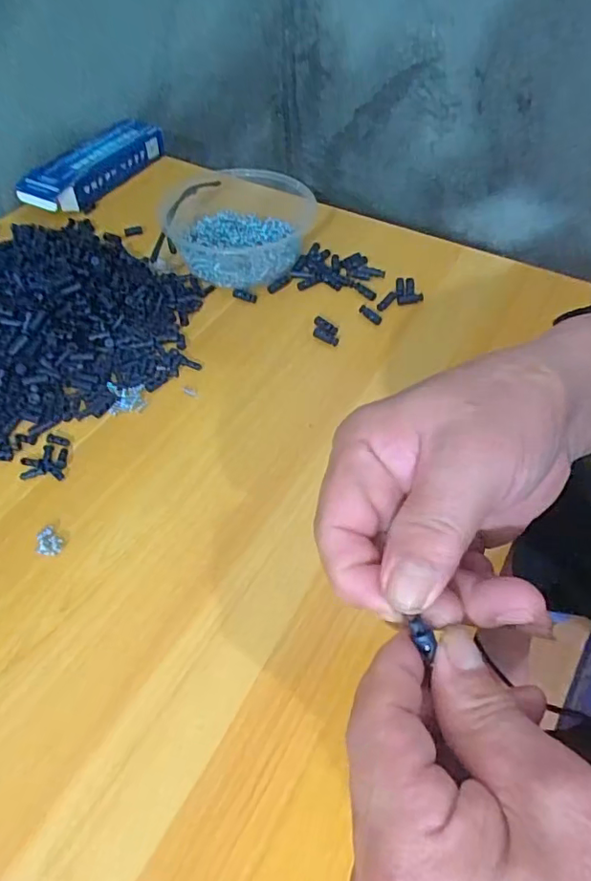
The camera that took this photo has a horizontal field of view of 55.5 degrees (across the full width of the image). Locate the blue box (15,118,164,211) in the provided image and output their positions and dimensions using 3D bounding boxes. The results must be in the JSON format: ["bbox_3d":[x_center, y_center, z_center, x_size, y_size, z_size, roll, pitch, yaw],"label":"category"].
[{"bbox_3d":[-0.223,-0.310,0.625,0.057,0.033,0.179,26,57,18],"label":"blue box"}]

